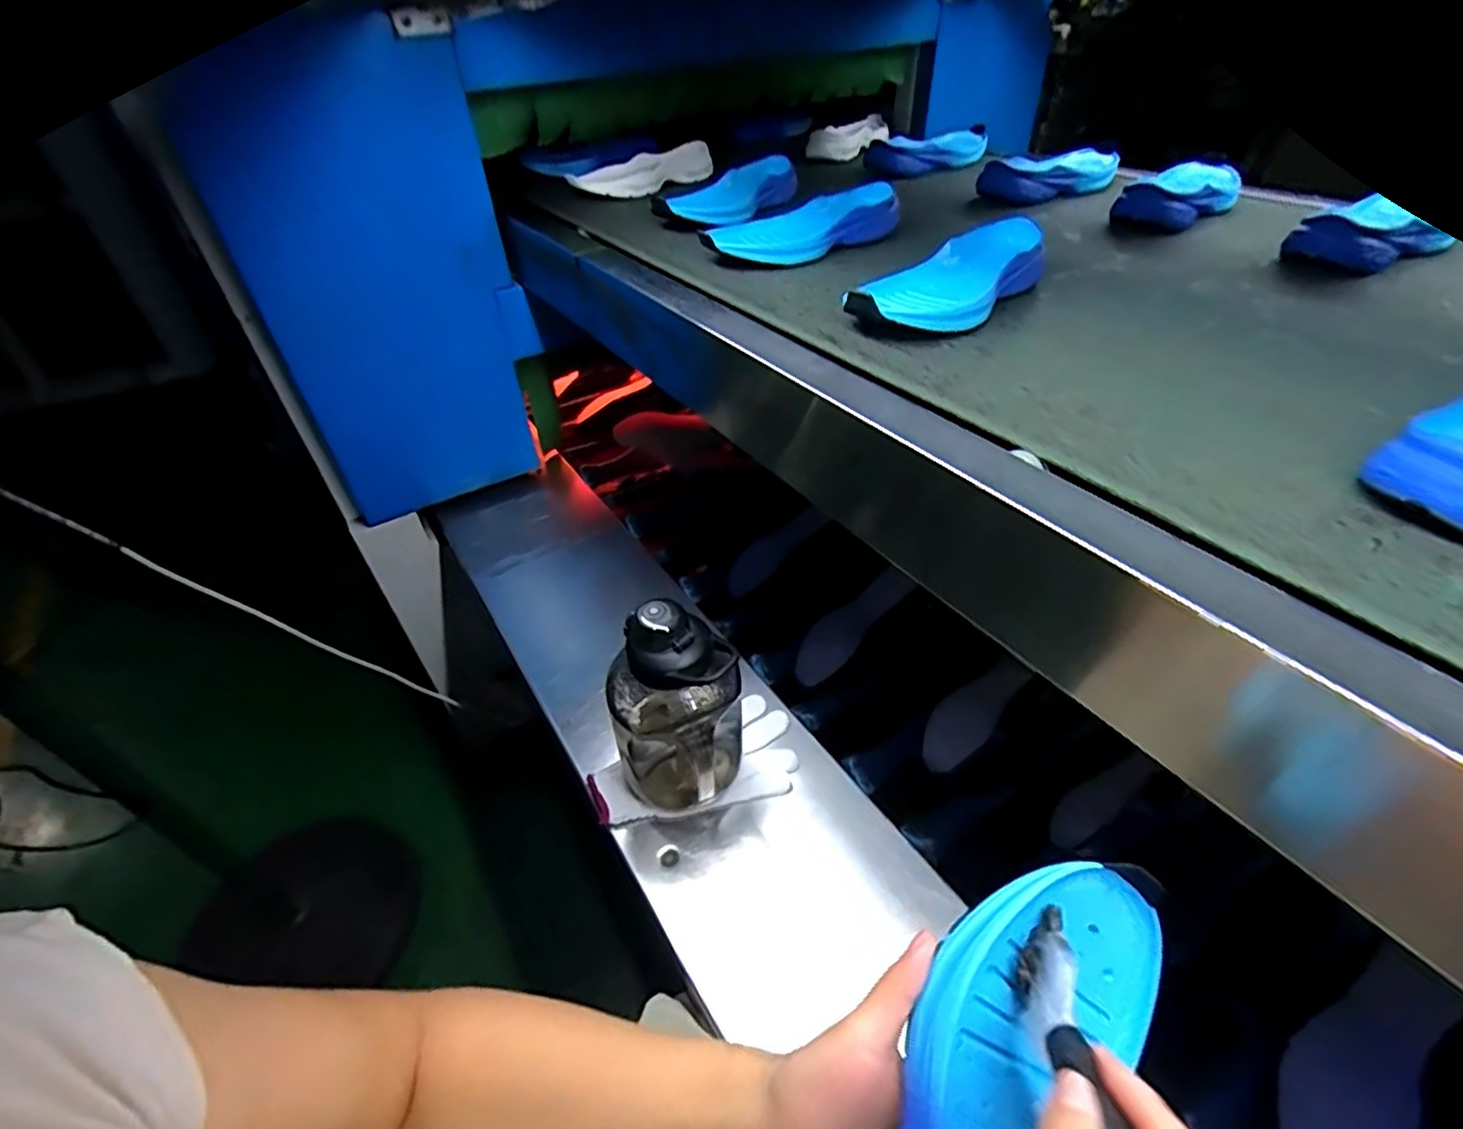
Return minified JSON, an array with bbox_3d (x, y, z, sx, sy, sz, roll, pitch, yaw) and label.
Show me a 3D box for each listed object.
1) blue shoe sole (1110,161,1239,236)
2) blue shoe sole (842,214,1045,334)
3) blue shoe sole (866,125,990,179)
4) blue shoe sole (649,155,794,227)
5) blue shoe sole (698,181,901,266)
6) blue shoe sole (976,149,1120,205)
[{"bbox_3d":[0.543,-0.445,0.783,0.100,0.040,0.238,27,48,29],"label":"blue shoe sole"},{"bbox_3d":[0.196,-0.253,0.573,0.095,0.047,0.233,28,49,30],"label":"blue shoe sole"},{"bbox_3d":[0.327,-0.658,1.031,0.224,0.042,0.122,-35,47,-23],"label":"blue shoe sole"},{"bbox_3d":[-0.004,-0.481,0.839,0.082,0.043,0.229,20,51,30],"label":"blue shoe sole"},{"bbox_3d":[0.081,-0.372,0.711,0.237,0.049,0.087,-22,45,-22],"label":"blue shoe sole"},{"bbox_3d":[0.442,-0.525,0.879,0.240,0.043,0.082,-27,47,-27],"label":"blue shoe sole"}]

